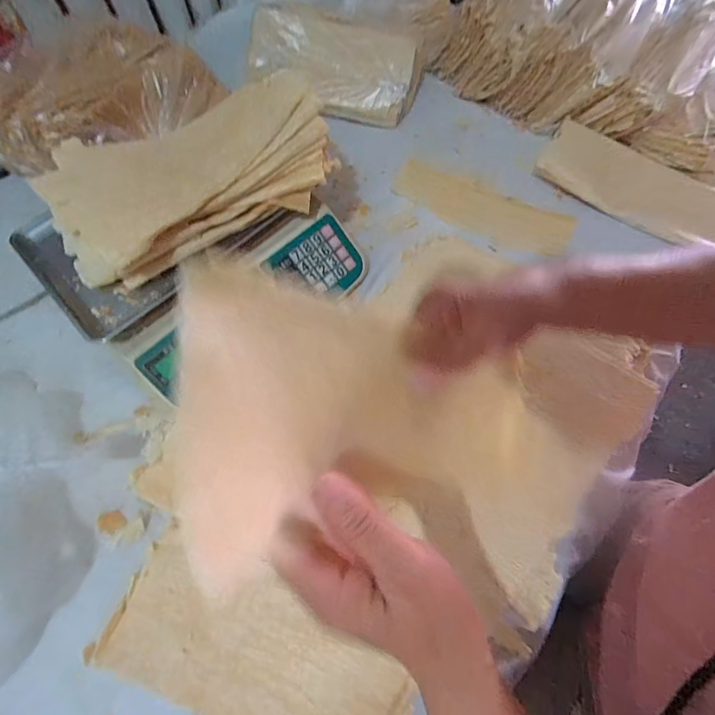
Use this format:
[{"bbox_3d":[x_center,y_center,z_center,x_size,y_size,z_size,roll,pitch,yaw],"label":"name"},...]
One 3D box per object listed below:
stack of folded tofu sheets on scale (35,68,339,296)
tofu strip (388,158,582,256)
[{"bbox_3d":[-0.187,-0.217,0.453,0.312,0.079,0.186,-29,64,-11],"label":"stack of folded tofu sheets on scale"},{"bbox_3d":[0.191,-0.239,0.614,0.282,0.011,0.094,30,69,16],"label":"tofu strip"}]

